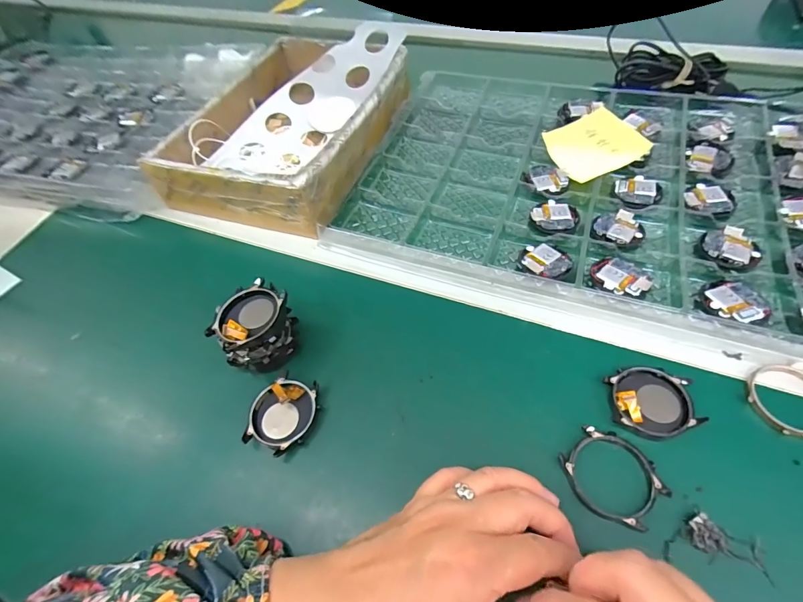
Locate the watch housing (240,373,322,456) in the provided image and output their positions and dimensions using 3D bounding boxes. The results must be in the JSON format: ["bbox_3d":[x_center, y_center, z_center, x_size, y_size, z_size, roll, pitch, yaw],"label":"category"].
[{"bbox_3d":[-0.081,0.077,0.272,0.043,0.012,0.049,17,58,17],"label":"watch housing"}]

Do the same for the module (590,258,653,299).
[{"bbox_3d":[0.171,-0.019,0.312,0.043,0.008,0.037,14,57,15],"label":"module"}]

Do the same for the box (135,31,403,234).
[{"bbox_3d":[-0.116,-0.203,0.440,0.187,0.058,0.278,14,57,15],"label":"box"}]

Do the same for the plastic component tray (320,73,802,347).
[{"bbox_3d":[0.185,-0.127,0.383,0.432,0.028,0.309,14,57,15],"label":"plastic component tray"}]

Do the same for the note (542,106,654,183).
[{"bbox_3d":[0.189,-0.153,0.397,0.072,0.025,0.075,-19,55,-8],"label":"note"}]

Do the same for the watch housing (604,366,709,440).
[{"bbox_3d":[0.158,0.063,0.252,0.048,0.012,0.044,0,55,6],"label":"watch housing"}]

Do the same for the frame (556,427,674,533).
[{"bbox_3d":[0.121,0.102,0.232,0.047,0.006,0.053,-40,60,-21],"label":"frame"}]

